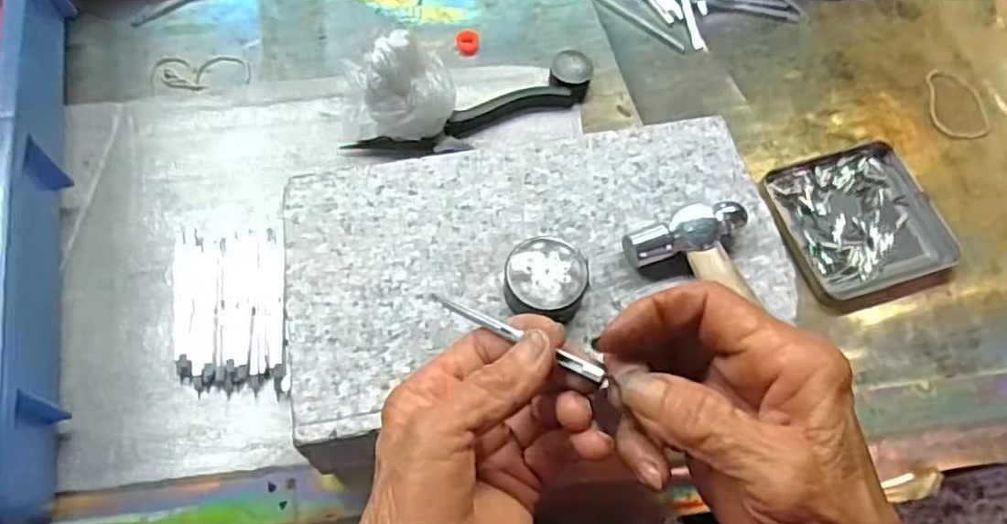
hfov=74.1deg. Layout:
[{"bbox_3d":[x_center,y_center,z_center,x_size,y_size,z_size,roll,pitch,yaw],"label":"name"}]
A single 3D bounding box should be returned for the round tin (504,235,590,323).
[{"bbox_3d":[0.019,0.010,0.313,0.036,0.021,0.038,1,63,-3],"label":"round tin"}]

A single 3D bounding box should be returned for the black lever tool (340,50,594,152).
[{"bbox_3d":[-0.016,-0.102,0.454,0.176,0.016,0.036,-25,67,-15],"label":"black lever tool"}]

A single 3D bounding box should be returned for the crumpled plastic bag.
[{"bbox_3d":[-0.067,-0.110,0.428,0.069,0.062,0.054,-3,63,-5],"label":"crumpled plastic bag"}]

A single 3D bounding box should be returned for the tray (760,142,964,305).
[{"bbox_3d":[0.229,-0.030,0.435,0.103,0.011,0.099,-15,64,-11],"label":"tray"}]

